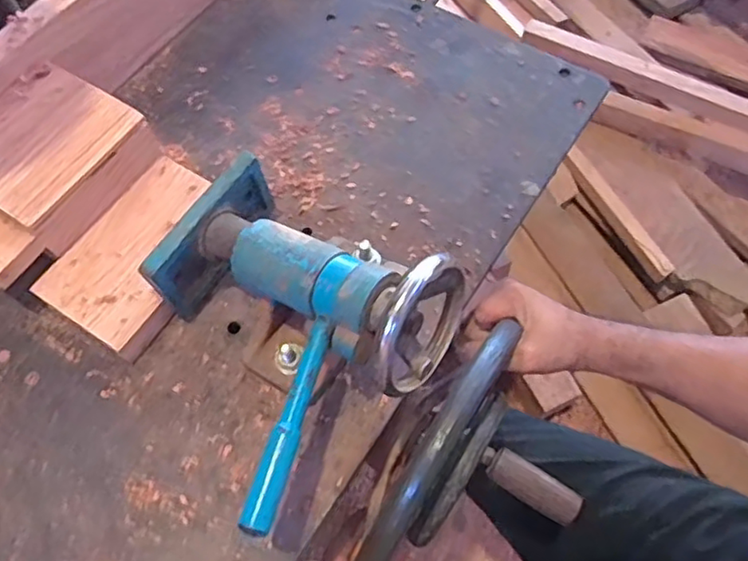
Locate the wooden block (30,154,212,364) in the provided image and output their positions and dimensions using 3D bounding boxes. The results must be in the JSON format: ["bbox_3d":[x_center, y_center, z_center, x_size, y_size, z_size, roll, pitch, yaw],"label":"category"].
[{"bbox_3d":[-0.190,-0.024,0.517,0.098,0.027,0.154,30,68,16],"label":"wooden block"}]

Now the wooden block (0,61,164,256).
[{"bbox_3d":[-0.271,-0.109,0.516,0.123,0.038,0.129,31,68,16],"label":"wooden block"}]

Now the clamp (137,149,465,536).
[{"bbox_3d":[-0.072,0.037,0.436,0.212,0.125,0.206,33,71,16],"label":"clamp"}]

